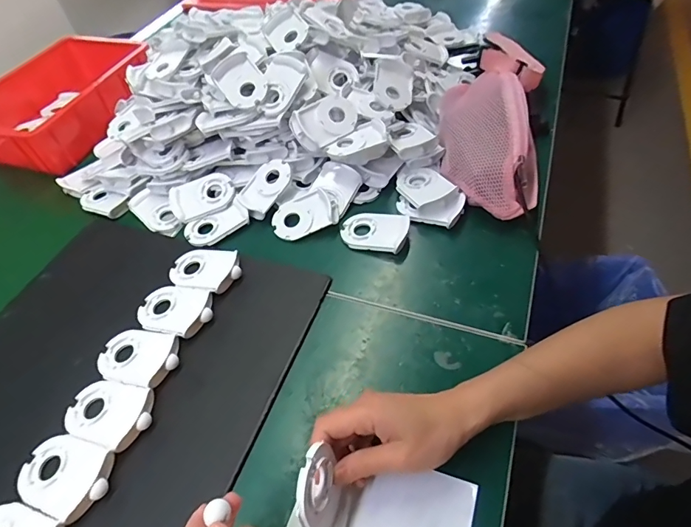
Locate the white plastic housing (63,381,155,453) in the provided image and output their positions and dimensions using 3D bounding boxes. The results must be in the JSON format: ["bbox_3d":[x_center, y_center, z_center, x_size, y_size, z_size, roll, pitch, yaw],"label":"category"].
[{"bbox_3d":[-0.228,0.144,0.413,0.089,0.018,0.058,11,53,16],"label":"white plastic housing"}]

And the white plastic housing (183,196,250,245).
[{"bbox_3d":[-0.172,-0.053,0.564,0.083,0.012,0.049,-28,53,-15],"label":"white plastic housing"}]

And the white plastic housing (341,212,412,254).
[{"bbox_3d":[0.036,-0.041,0.536,0.081,0.015,0.058,15,55,18],"label":"white plastic housing"}]

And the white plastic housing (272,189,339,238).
[{"bbox_3d":[-0.052,-0.060,0.551,0.086,0.016,0.059,-22,61,4],"label":"white plastic housing"}]

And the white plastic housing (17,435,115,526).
[{"bbox_3d":[-0.248,0.187,0.377,0.088,0.018,0.058,13,54,18],"label":"white plastic housing"}]

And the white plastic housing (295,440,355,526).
[{"bbox_3d":[-0.016,0.172,0.309,0.011,0.079,0.052,-2,35,28],"label":"white plastic housing"}]

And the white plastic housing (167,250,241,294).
[{"bbox_3d":[-0.170,0.008,0.512,0.088,0.011,0.058,3,52,10],"label":"white plastic housing"}]

